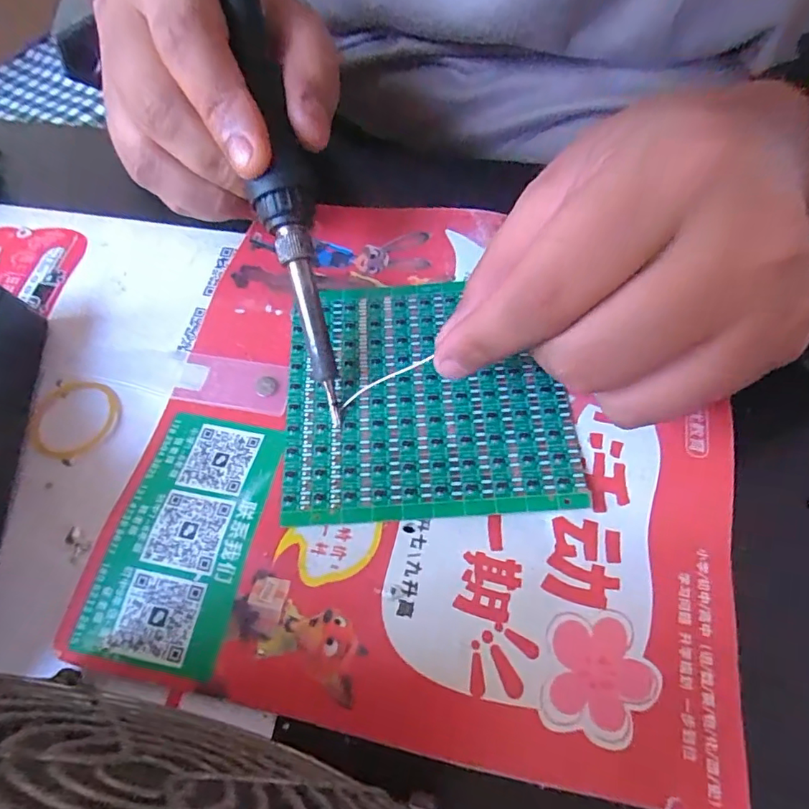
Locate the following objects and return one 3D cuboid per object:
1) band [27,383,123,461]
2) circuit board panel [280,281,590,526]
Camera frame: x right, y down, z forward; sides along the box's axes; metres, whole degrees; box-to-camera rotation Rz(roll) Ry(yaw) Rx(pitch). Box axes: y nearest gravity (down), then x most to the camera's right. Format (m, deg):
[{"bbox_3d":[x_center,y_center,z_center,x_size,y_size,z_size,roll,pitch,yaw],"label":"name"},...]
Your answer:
[{"bbox_3d":[-0.125,0.004,0.190,0.033,0.004,0.031,-1,63,3],"label":"band"},{"bbox_3d":[0.007,-0.007,0.184,0.099,0.004,0.093,-4,63,1],"label":"circuit board panel"}]

